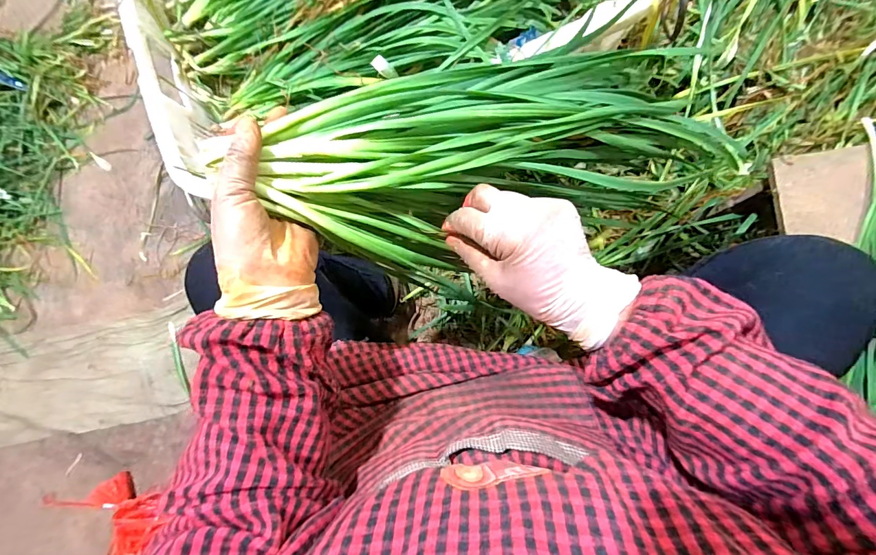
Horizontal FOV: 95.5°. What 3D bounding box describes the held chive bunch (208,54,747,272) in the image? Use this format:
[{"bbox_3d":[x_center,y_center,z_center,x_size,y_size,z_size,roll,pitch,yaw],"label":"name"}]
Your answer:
[{"bbox_3d":[0.072,-0.117,0.359,0.420,0.090,0.158,-14,82,-14],"label":"held chive bunch"}]

